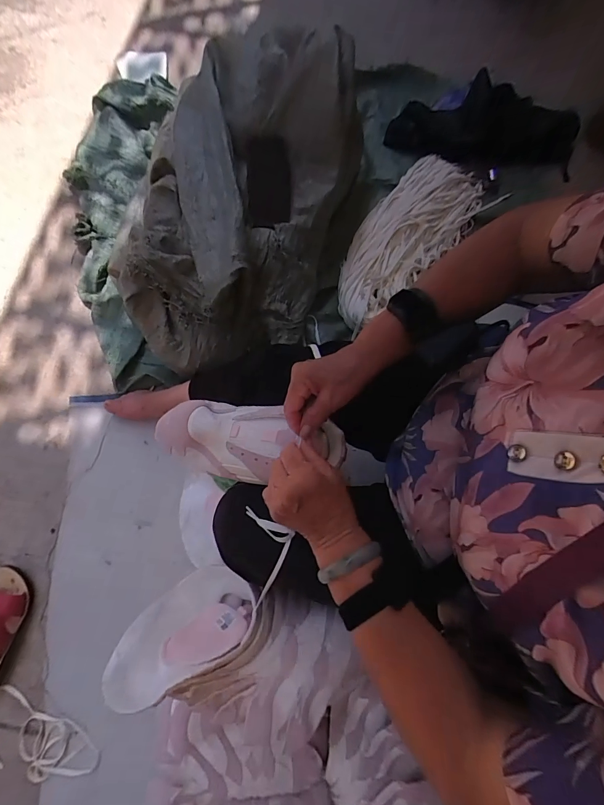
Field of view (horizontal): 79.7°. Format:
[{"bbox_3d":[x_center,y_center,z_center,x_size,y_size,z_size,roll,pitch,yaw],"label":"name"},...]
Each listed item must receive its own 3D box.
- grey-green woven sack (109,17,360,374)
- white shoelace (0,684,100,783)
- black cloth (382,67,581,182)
[{"bbox_3d":[-0.151,-0.419,0.768,0.441,0.203,0.699,18,78,0],"label":"grey-green woven sack"},{"bbox_3d":[-0.520,0.646,0.691,0.268,0.018,0.110,25,77,5],"label":"white shoelace"},{"bbox_3d":[0.484,-0.734,0.974,0.475,0.114,0.192,9,76,1],"label":"black cloth"}]

